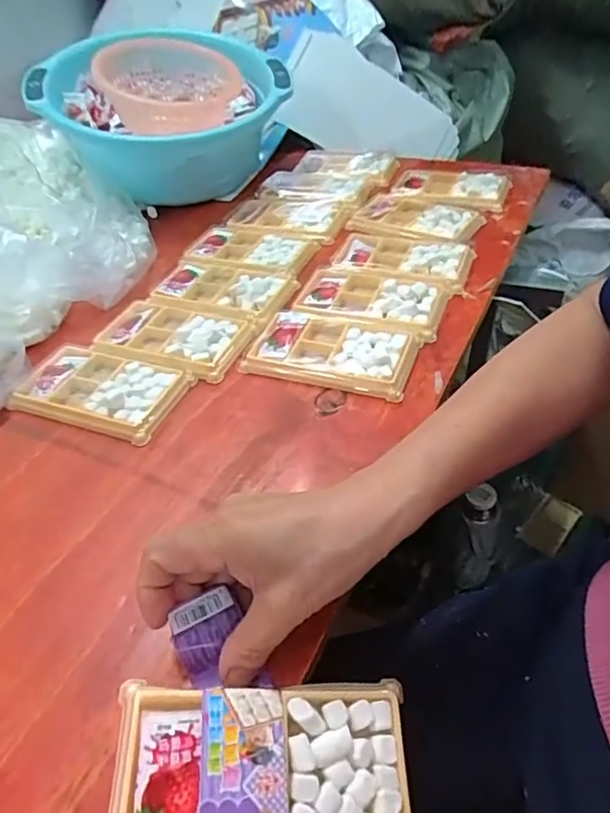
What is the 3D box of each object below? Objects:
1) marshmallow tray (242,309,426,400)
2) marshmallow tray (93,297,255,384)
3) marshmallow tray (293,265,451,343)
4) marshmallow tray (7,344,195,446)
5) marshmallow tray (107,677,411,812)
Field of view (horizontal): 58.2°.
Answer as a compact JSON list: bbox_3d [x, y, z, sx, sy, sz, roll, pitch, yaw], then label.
[{"bbox_3d":[0.022,-0.050,0.463,0.136,0.015,0.082,12,47,17],"label":"marshmallow tray"},{"bbox_3d":[-0.117,-0.067,0.488,0.132,0.013,0.080,15,48,19],"label":"marshmallow tray"},{"bbox_3d":[0.061,-0.102,0.510,0.134,0.011,0.085,16,48,20],"label":"marshmallow tray"},{"bbox_3d":[-0.168,-0.016,0.450,0.133,0.015,0.075,14,48,19],"label":"marshmallow tray"},{"bbox_3d":[-0.017,0.165,0.246,0.132,0.012,0.075,7,53,-13],"label":"marshmallow tray"}]

